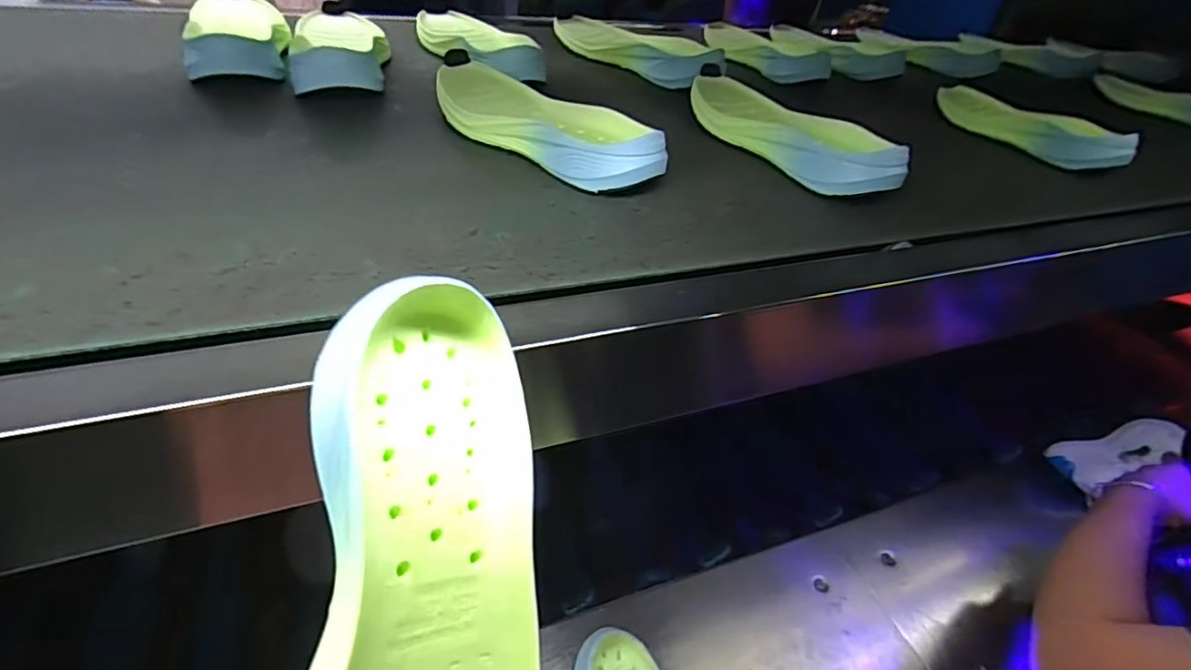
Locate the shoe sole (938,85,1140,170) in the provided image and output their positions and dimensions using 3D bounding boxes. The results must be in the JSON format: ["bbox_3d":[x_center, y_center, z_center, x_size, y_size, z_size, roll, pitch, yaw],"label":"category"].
[{"bbox_3d":[0.549,-0.269,0.742,0.071,0.058,0.248,-3,44,-14],"label":"shoe sole"}]

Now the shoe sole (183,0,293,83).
[{"bbox_3d":[-0.420,-0.355,0.672,0.098,0.050,0.268,-15,44,-25],"label":"shoe sole"}]

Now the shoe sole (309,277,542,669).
[{"bbox_3d":[-0.074,0.121,0.243,0.099,0.060,0.278,10,68,-41],"label":"shoe sole"}]

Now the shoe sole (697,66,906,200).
[{"bbox_3d":[0.185,-0.223,0.609,0.087,0.042,0.296,-14,44,-24],"label":"shoe sole"}]

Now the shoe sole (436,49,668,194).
[{"bbox_3d":[-0.055,-0.208,0.552,0.296,0.045,0.107,29,44,25],"label":"shoe sole"}]

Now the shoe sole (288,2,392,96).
[{"bbox_3d":[-0.302,-0.351,0.688,0.100,0.049,0.292,-9,42,-18],"label":"shoe sole"}]

